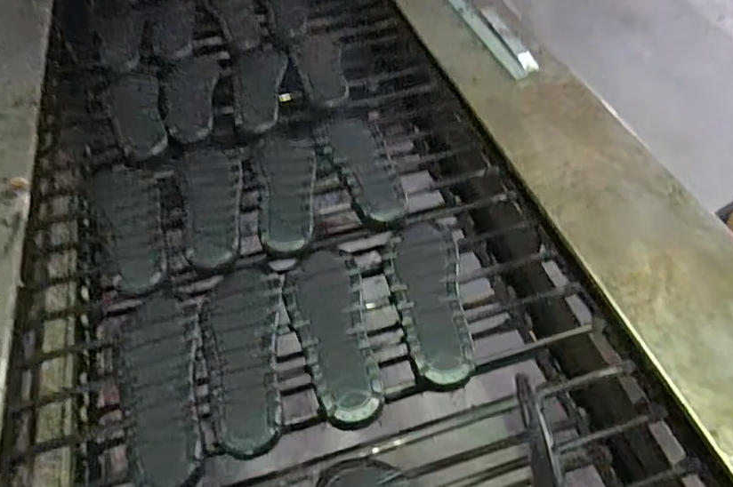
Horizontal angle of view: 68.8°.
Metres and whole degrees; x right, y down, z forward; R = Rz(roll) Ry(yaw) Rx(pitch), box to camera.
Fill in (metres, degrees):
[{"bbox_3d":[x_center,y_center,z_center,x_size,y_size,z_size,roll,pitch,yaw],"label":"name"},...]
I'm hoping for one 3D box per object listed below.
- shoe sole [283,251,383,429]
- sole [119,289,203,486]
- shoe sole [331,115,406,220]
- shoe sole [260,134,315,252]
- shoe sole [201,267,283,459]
[{"bbox_3d":[-0.045,0.114,0.720,0.100,0.016,0.262,-11,52,-10],"label":"shoe sole"},{"bbox_3d":[-0.259,0.172,0.667,0.089,0.013,0.261,-10,52,-9],"label":"sole"},{"bbox_3d":[-0.005,-0.141,0.923,0.089,0.020,0.281,-9,52,-8],"label":"shoe sole"},{"bbox_3d":[-0.129,-0.093,0.890,0.094,0.009,0.268,-6,51,-6],"label":"shoe sole"},{"bbox_3d":[-0.165,0.142,0.704,0.101,0.021,0.261,-4,51,-5],"label":"shoe sole"}]

